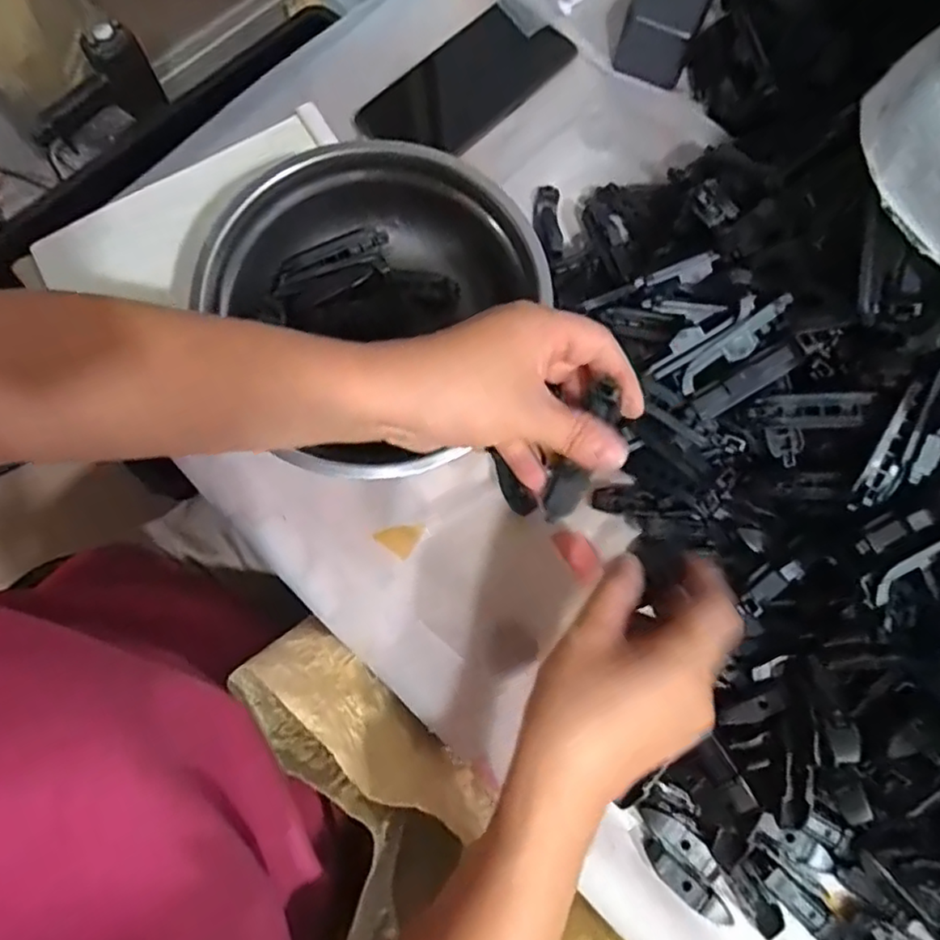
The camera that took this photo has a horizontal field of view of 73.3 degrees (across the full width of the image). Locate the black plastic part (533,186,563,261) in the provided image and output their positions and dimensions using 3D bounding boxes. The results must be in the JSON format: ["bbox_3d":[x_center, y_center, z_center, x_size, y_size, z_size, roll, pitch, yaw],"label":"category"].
[{"bbox_3d":[0.055,-0.172,0.444,0.019,0.009,0.057,-2,75,-1],"label":"black plastic part"}]

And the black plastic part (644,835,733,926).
[{"bbox_3d":[0.119,0.227,0.345,0.056,0.008,0.014,41,78,9],"label":"black plastic part"}]

